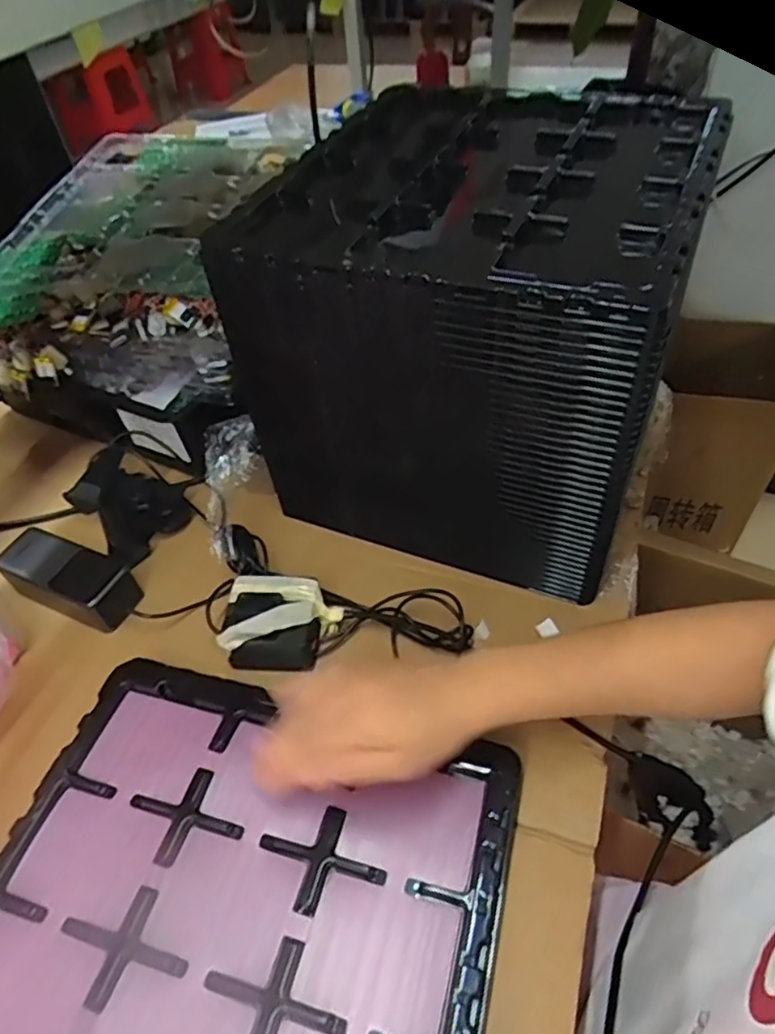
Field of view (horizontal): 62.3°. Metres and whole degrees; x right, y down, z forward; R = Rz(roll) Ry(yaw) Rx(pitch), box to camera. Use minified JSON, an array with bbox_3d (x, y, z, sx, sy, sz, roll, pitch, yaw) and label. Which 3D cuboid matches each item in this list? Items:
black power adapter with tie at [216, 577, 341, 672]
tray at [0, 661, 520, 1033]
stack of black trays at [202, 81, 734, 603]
[{"bbox_3d":[-0.090,0.090,0.562,0.097,0.052,0.074,1,48,6],"label":"black power adapter with tie"},{"bbox_3d":[-0.114,0.281,0.394,0.330,0.037,0.356,9,45,15],"label":"tray"},{"bbox_3d":[0.082,-0.163,0.624,0.339,0.319,0.326,16,51,19],"label":"stack of black trays"}]

